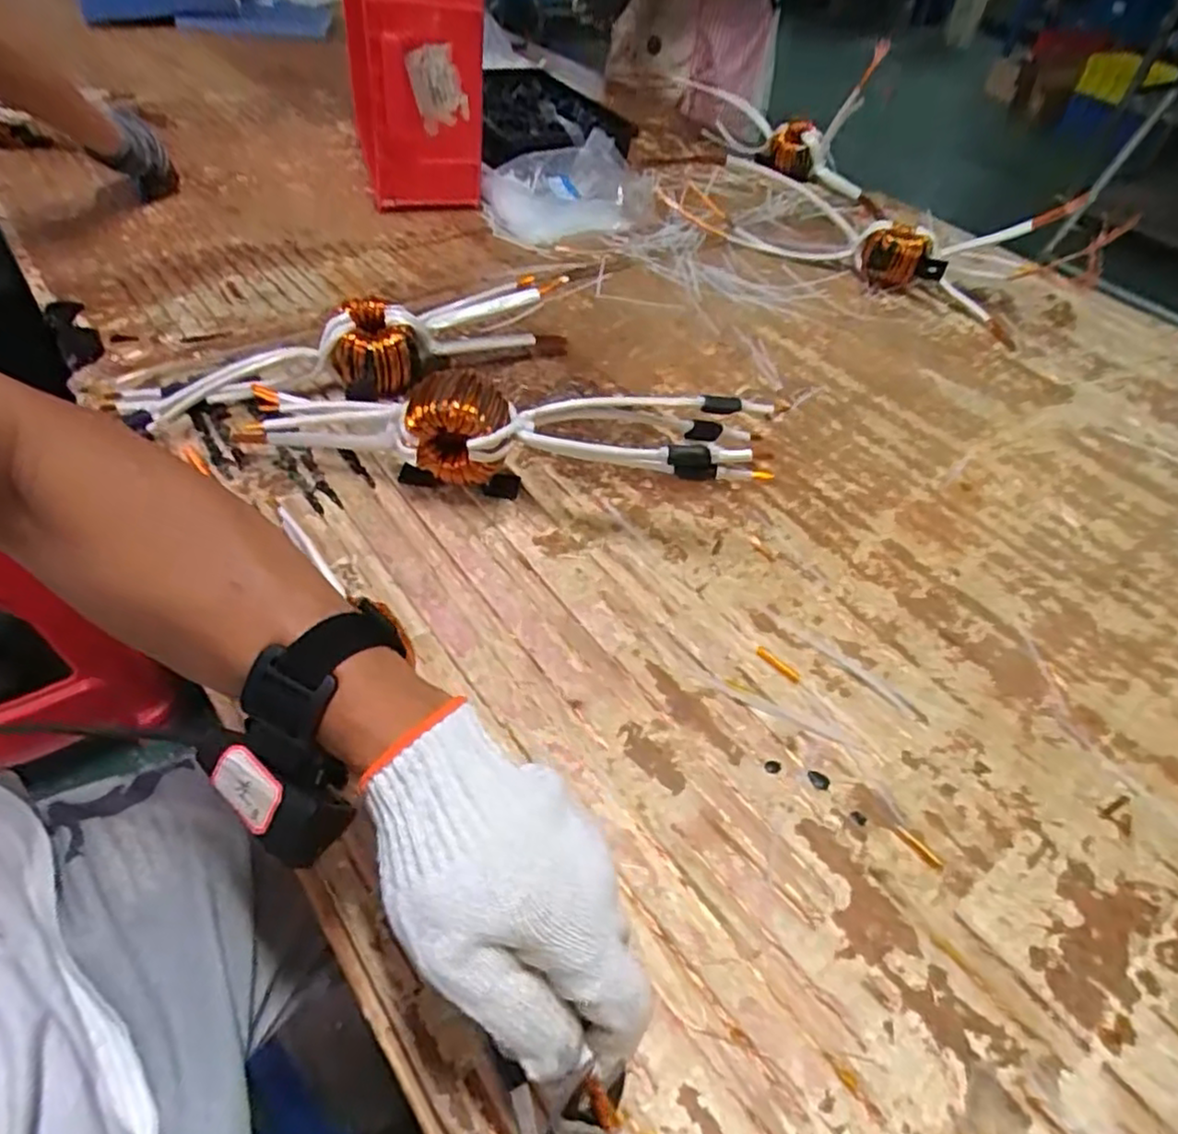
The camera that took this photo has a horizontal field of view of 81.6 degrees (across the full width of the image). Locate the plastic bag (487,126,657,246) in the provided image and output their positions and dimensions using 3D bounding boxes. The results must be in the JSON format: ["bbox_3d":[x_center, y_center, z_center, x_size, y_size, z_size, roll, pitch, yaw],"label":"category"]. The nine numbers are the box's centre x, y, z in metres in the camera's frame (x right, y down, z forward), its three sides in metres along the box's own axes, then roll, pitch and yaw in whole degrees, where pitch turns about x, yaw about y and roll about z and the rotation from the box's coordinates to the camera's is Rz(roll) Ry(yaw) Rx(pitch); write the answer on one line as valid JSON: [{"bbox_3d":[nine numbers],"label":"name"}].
[{"bbox_3d":[-0.018,-0.537,0.980,0.261,0.071,0.175,-5,50,-11],"label":"plastic bag"}]

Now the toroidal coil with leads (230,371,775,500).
[{"bbox_3d":[-0.076,-0.114,0.580,0.436,0.094,0.107,8,48,0],"label":"toroidal coil with leads"}]

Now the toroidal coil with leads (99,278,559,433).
[{"bbox_3d":[-0.225,-0.212,0.648,0.428,0.086,0.098,-17,53,-20],"label":"toroidal coil with leads"}]

